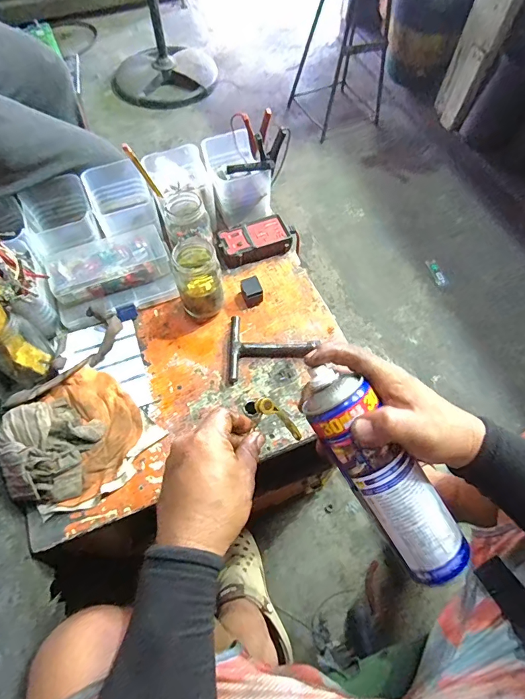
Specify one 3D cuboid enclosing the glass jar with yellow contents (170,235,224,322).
[{"bbox_3d":[-0.083,-0.090,0.544,0.057,0.113,0.052,0,62,-1],"label":"glass jar with yellow contents"}]

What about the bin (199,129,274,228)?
[{"bbox_3d":[-0.040,-0.274,0.648,0.087,0.074,0.118,-19,64,-11],"label":"bin"}]

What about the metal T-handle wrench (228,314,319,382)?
[{"bbox_3d":[0.014,-0.002,0.548,0.116,0.021,0.094,1,62,-1],"label":"metal T-handle wrench"}]

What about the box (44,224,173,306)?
[{"bbox_3d":[-0.218,-0.124,0.575,0.160,0.030,0.078,-19,64,-11],"label":"box"}]

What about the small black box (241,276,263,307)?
[{"bbox_3d":[-0.015,-0.085,0.586,0.026,0.034,0.034,-23,65,-13],"label":"small black box"}]

